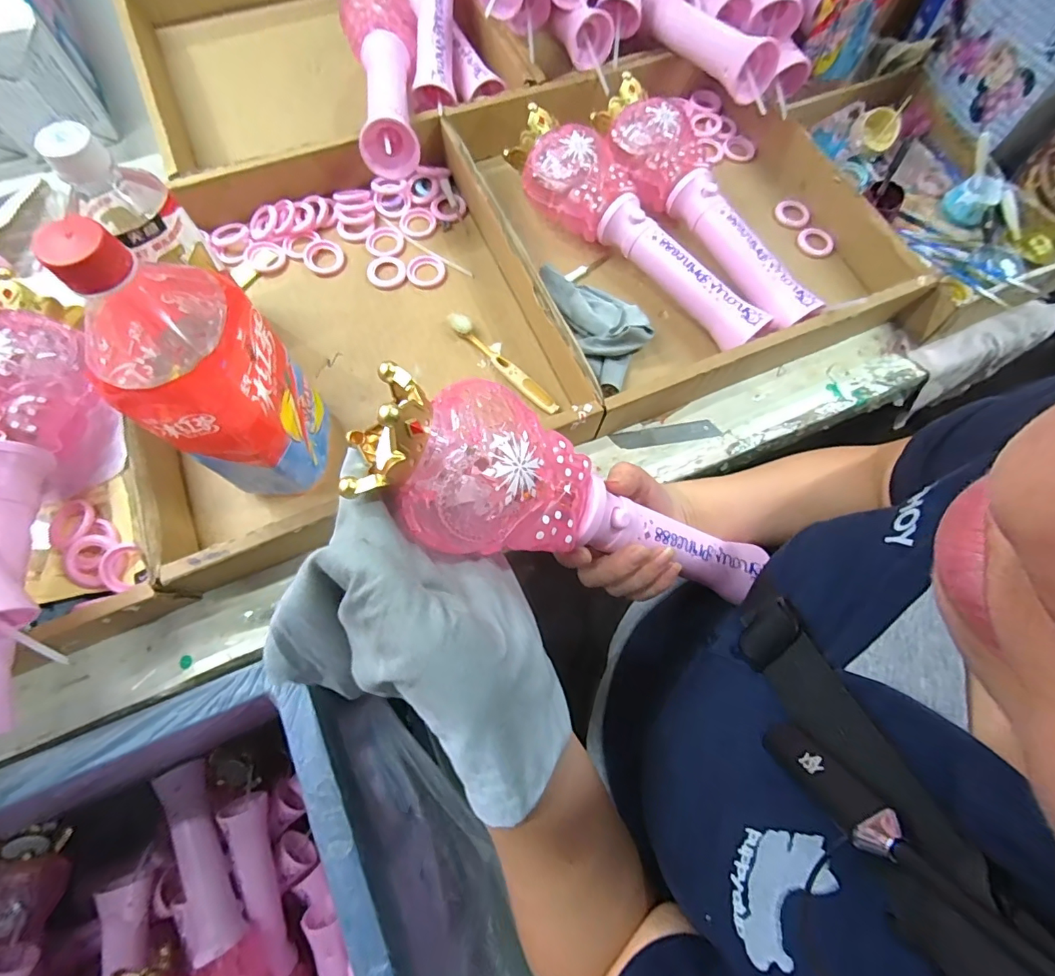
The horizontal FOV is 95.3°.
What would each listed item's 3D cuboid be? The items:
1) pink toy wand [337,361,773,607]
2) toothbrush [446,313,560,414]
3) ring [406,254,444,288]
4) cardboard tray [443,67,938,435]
[{"bbox_3d":[0.039,0.018,0.304,0.289,0.066,0.082,21,68,-31],"label":"pink toy wand"},{"bbox_3d":[-0.024,-0.115,0.445,0.018,0.016,0.137,-40,77,-14],"label":"toothbrush"},{"bbox_3d":[-0.102,-0.218,0.483,0.037,0.004,0.035,1,72,-2],"label":"ring"},{"bbox_3d":[0.159,-0.291,0.491,0.369,0.066,0.385,-23,74,-9],"label":"cardboard tray"}]

